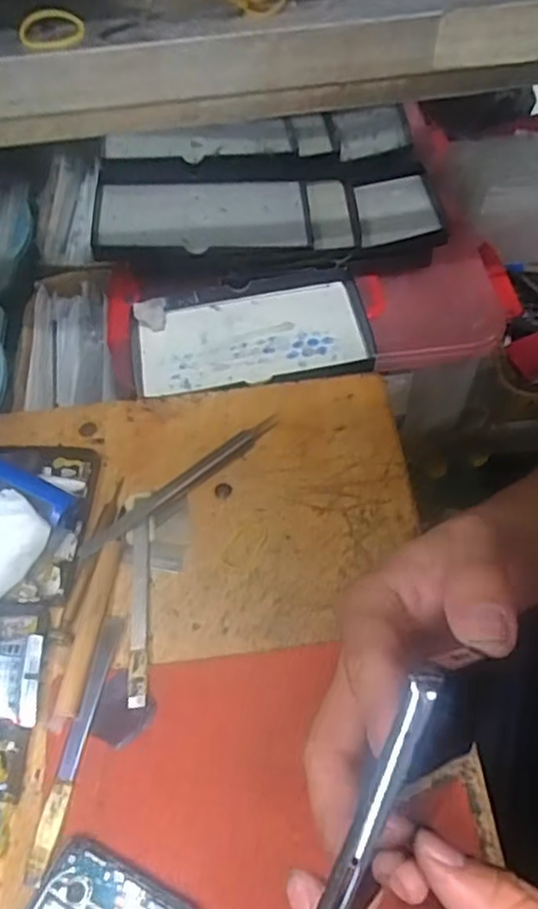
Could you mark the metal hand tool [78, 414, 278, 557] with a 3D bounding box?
[{"bbox_3d":[-0.056,0.017,0.433,0.149,0.011,0.015,-35,60,-19],"label":"metal hand tool"}]

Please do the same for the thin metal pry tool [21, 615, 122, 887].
[{"bbox_3d":[-0.097,0.144,0.345,0.010,0.004,0.128,6,56,8],"label":"thin metal pry tool"}]

